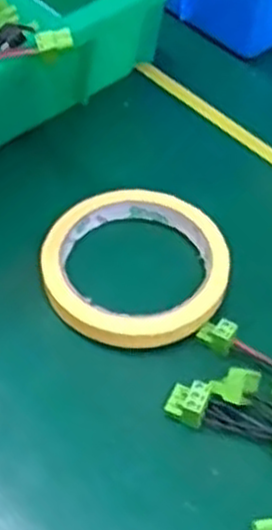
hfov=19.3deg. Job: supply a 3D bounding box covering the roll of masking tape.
[{"bbox_3d":[0.001,-0.003,0.414,0.092,0.017,0.097,3,49,-3],"label":"roll of masking tape"}]

